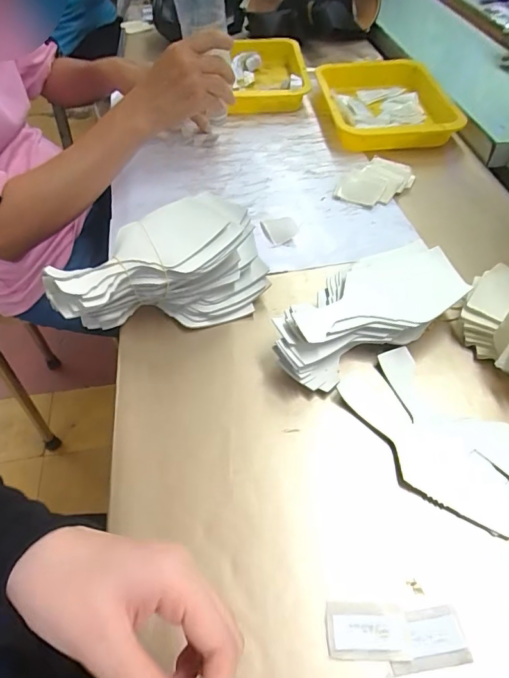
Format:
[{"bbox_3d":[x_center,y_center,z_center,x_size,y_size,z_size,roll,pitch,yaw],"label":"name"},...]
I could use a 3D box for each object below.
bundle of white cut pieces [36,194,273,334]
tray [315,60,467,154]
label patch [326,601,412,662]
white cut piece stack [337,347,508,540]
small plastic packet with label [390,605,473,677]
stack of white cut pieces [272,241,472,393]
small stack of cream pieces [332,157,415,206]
[{"bbox_3d":[-0.100,-0.075,0.478,0.217,0.082,0.112,-12,52,-8],"label":"bundle of white cut pieces"},{"bbox_3d":[0.209,-0.375,0.714,0.181,0.046,0.217,-2,51,0],"label":"tray"},{"bbox_3d":[0.078,0.200,0.307,0.054,0.004,0.033,1,51,2],"label":"label patch"},{"bbox_3d":[0.163,0.085,0.394,0.101,0.007,0.182,-28,56,-20],"label":"white cut piece stack"},{"bbox_3d":[0.116,0.203,0.304,0.053,0.004,0.034,-7,52,-4],"label":"small plastic packet with label"},{"bbox_3d":[0.112,-0.030,0.459,0.208,0.047,0.107,-24,55,-17],"label":"stack of white cut pieces"},{"bbox_3d":[0.162,-0.214,0.609,0.103,0.021,0.069,-37,59,-25],"label":"small stack of cream pieces"}]

